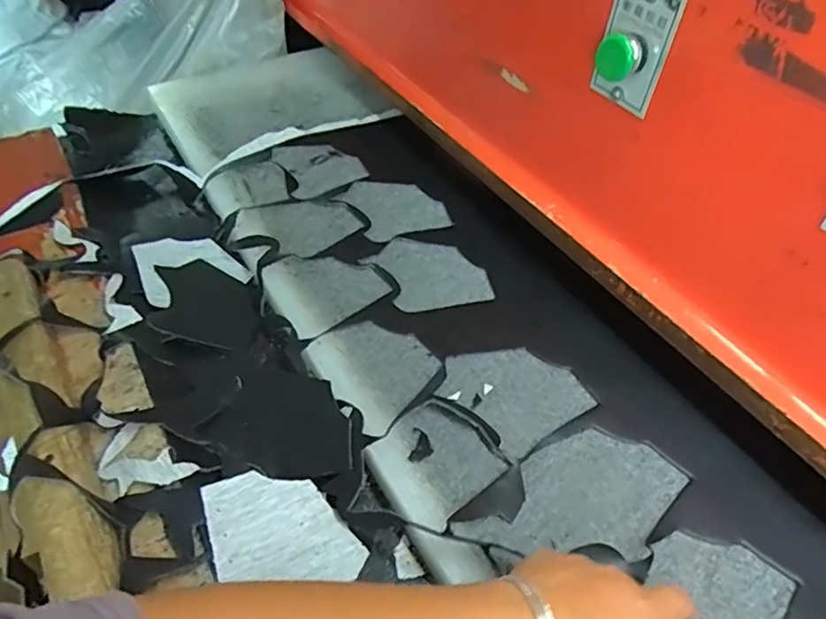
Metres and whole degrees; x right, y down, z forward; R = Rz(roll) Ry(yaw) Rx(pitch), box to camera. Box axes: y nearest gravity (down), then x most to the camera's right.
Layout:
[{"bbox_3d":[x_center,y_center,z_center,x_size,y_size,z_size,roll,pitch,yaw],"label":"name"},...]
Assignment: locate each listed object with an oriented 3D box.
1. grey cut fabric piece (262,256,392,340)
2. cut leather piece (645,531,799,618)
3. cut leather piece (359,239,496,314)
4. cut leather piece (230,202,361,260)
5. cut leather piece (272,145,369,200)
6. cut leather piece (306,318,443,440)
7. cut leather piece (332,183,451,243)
[{"bbox_3d":[-0.094,-0.026,0.599,0.106,0.009,0.107,-29,57,-27],"label":"grey cut fabric piece"},{"bbox_3d":[0.221,0.196,0.413,0.090,0.005,0.067,31,57,20],"label":"cut leather piece"},{"bbox_3d":[0.016,-0.040,0.609,0.113,0.008,0.097,-9,53,-11],"label":"cut leather piece"},{"bbox_3d":[-0.135,-0.097,0.656,0.129,0.020,0.100,-32,59,-29],"label":"cut leather piece"},{"bbox_3d":[-0.117,-0.183,0.728,0.095,0.010,0.102,-19,53,-20],"label":"cut leather piece"},{"bbox_3d":[-0.032,0.051,0.531,0.097,0.006,0.114,-28,57,-26],"label":"cut leather piece"},{"bbox_3d":[-0.021,-0.121,0.675,0.105,0.010,0.099,-16,52,-18],"label":"cut leather piece"}]

